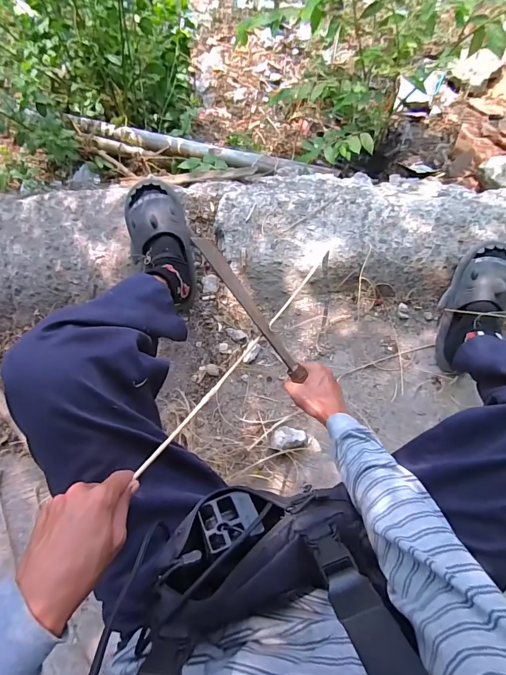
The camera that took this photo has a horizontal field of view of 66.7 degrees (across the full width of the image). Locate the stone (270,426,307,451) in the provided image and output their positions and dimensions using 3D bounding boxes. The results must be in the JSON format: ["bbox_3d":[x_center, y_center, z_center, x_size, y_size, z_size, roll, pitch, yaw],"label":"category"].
[{"bbox_3d":[0.083,0.228,0.874,0.079,0.042,0.050,6,82,5],"label":"stone"}]

